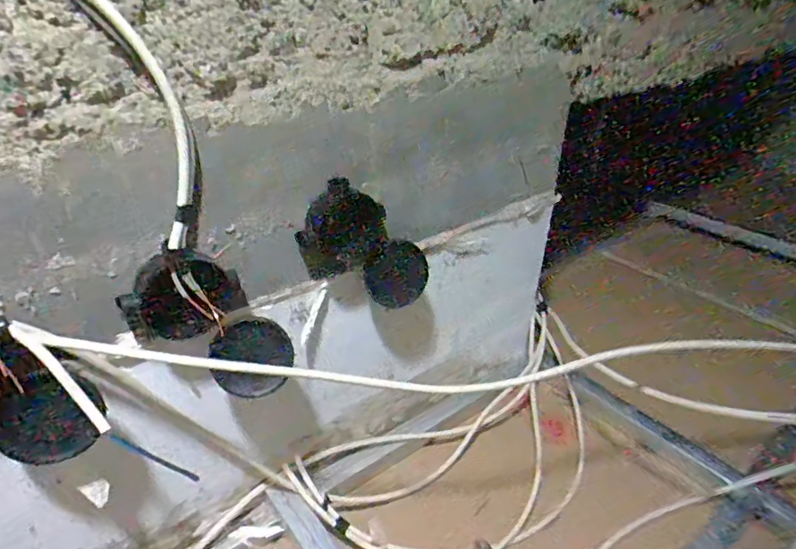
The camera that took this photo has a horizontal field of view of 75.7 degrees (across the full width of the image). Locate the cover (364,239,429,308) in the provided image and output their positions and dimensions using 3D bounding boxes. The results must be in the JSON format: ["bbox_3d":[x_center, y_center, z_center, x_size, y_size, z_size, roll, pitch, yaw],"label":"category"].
[{"bbox_3d":[-0.001,0.000,0.649,0.082,0.088,0.010,-11,33,-20],"label":"cover"}]

